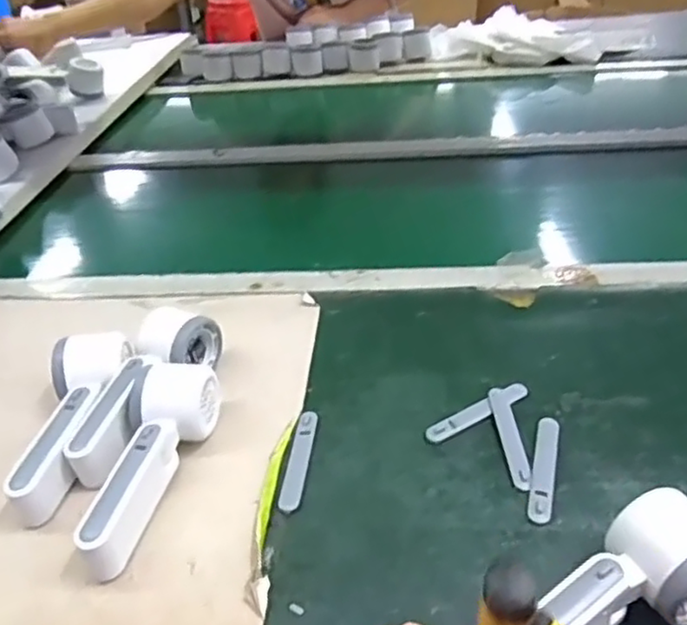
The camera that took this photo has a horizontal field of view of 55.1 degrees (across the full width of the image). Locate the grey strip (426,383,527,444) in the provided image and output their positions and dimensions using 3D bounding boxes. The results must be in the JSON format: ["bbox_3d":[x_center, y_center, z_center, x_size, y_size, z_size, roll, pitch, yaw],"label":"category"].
[{"bbox_3d":[0.105,0.078,0.518,0.093,0.006,0.018,-21,40,-20],"label":"grey strip"}]

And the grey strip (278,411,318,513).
[{"bbox_3d":[-0.034,0.111,0.500,0.017,0.004,0.094,2,37,8],"label":"grey strip"}]

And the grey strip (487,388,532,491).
[{"bbox_3d":[0.127,0.094,0.499,0.016,0.005,0.096,-5,37,0],"label":"grey strip"}]

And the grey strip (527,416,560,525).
[{"bbox_3d":[0.143,0.110,0.471,0.016,0.004,0.095,8,38,16],"label":"grey strip"}]

